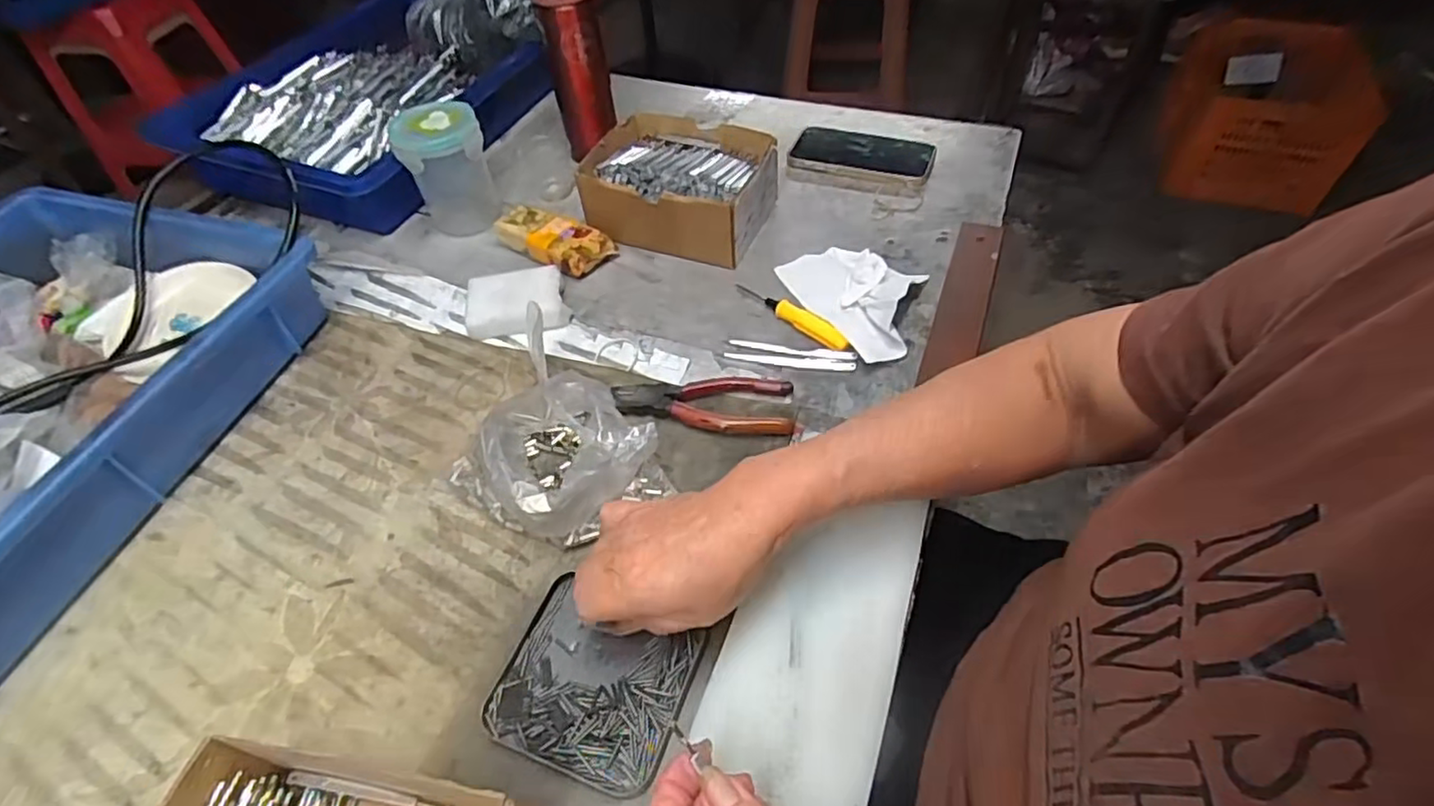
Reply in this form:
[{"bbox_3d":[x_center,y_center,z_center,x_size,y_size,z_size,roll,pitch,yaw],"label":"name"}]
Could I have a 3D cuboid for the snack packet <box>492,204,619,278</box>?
[{"bbox_3d":[-0.157,-0.155,0.623,0.114,0.028,0.049,22,54,20],"label":"snack packet"}]

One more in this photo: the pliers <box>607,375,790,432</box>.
[{"bbox_3d":[-0.011,0.001,0.498,0.133,0.014,0.048,3,50,5],"label":"pliers"}]

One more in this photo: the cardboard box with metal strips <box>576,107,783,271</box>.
[{"bbox_3d":[-0.034,-0.212,0.643,0.172,0.067,0.132,15,52,14],"label":"cardboard box with metal strips"}]

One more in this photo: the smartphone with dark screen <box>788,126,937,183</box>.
[{"bbox_3d":[0.155,-0.267,0.708,0.147,0.015,0.073,17,53,16],"label":"smartphone with dark screen"}]

